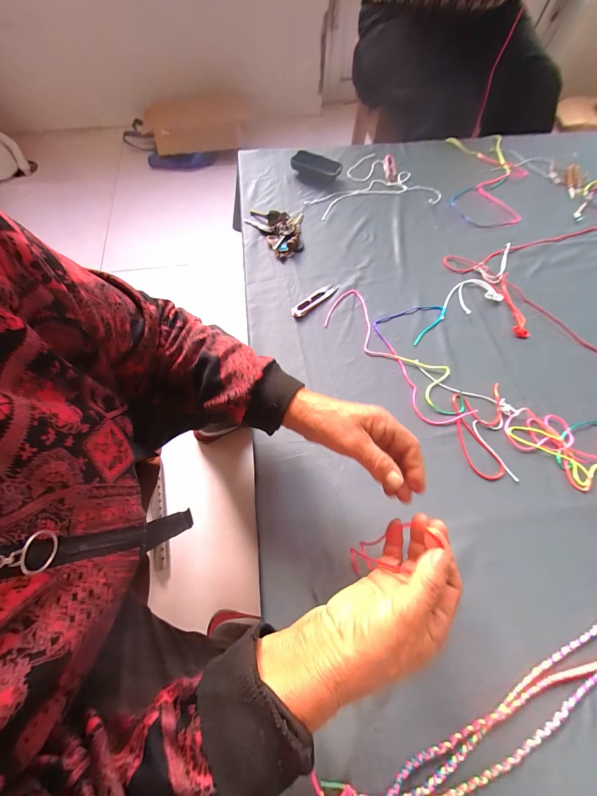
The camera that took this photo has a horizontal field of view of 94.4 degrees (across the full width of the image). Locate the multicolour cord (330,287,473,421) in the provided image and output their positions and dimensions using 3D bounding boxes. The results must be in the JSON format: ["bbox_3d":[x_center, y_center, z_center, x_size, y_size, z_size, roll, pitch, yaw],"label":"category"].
[{"bbox_3d":[0.188,-0.092,0.454,0.175,0.005,0.274,-39,73,-16],"label":"multicolour cord"}]

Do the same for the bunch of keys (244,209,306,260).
[{"bbox_3d":[-0.047,-0.327,0.540,0.109,0.023,0.125,0,67,-1],"label":"bunch of keys"}]

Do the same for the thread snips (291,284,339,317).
[{"bbox_3d":[0.030,-0.175,0.487,0.105,0.009,0.018,-39,73,-16],"label":"thread snips"}]

